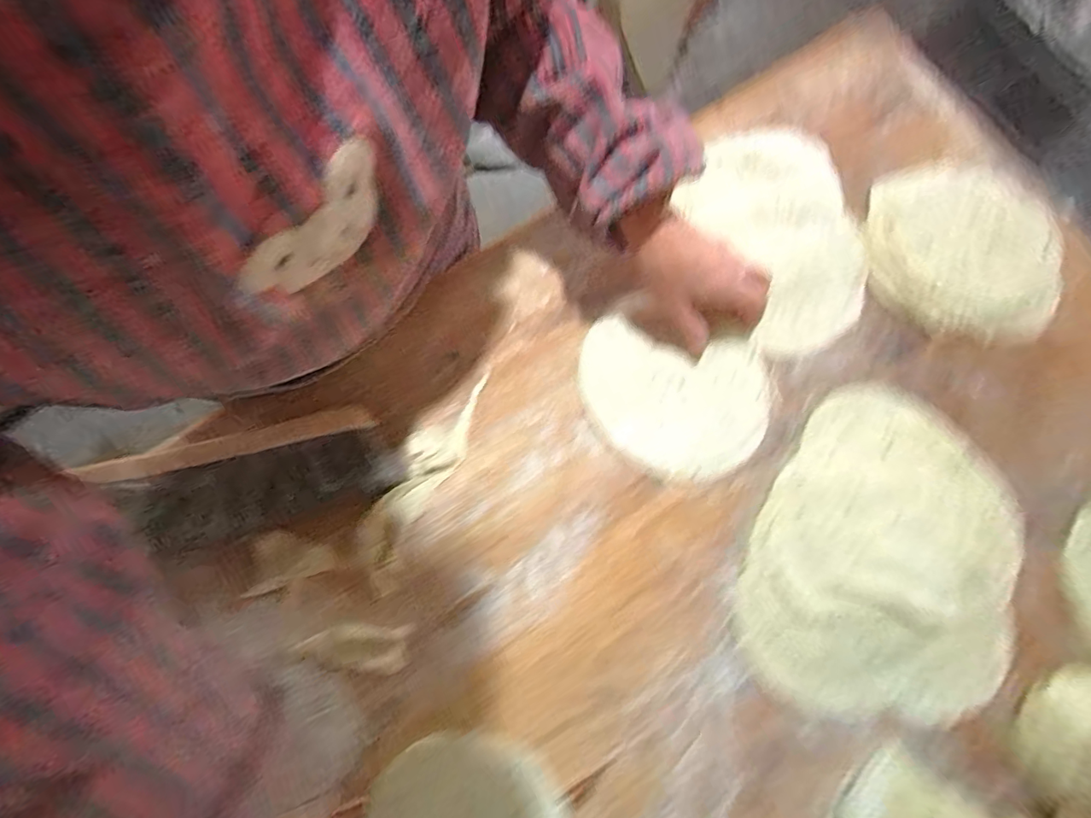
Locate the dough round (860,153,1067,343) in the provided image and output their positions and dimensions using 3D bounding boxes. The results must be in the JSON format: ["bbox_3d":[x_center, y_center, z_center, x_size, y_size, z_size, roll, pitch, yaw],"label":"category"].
[{"bbox_3d":[0.395,-0.157,0.460,0.174,0.018,0.186,0,78,-1],"label":"dough round"}]

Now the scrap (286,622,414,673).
[{"bbox_3d":[-0.154,0.188,0.383,0.086,0.009,0.033,5,78,0],"label":"scrap"}]

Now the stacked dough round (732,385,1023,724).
[{"bbox_3d":[0.283,0.115,0.398,0.217,0.029,0.264,17,79,2],"label":"stacked dough round"}]

